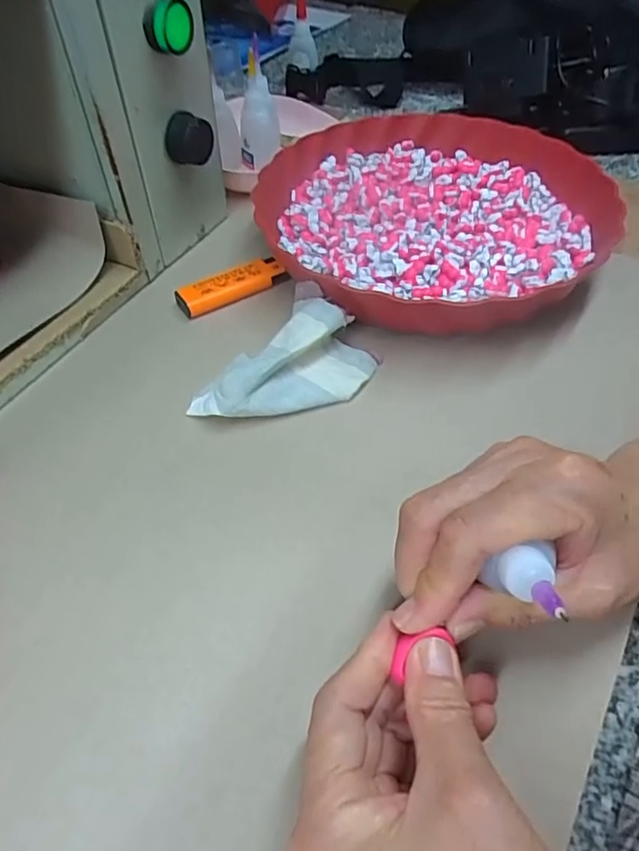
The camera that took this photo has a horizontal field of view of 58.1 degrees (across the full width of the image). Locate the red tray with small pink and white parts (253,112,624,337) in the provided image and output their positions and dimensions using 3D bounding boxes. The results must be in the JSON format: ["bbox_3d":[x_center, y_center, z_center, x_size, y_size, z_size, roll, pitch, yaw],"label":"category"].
[{"bbox_3d":[0.078,-0.150,0.408,0.235,0.040,0.241,-21,54,-16],"label":"red tray with small pink and white parts"}]

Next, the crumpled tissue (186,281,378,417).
[{"bbox_3d":[-0.017,-0.036,0.332,0.071,0.027,0.103,32,58,23],"label":"crumpled tissue"}]

